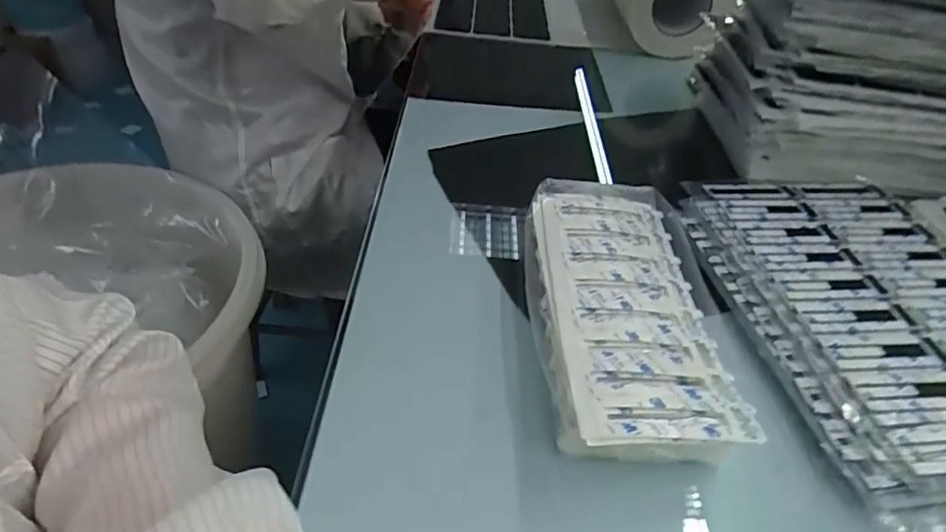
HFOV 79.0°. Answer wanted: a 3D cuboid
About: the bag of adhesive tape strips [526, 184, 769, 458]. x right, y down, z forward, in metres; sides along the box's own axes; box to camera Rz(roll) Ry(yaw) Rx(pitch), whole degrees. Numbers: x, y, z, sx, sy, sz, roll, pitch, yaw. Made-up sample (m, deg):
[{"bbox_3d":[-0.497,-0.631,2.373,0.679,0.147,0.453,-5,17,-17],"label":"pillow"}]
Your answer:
[{"bbox_3d":[0.101,0.022,0.402,0.117,0.033,0.246,5,43,-2],"label":"bag of adhesive tape strips"}]

